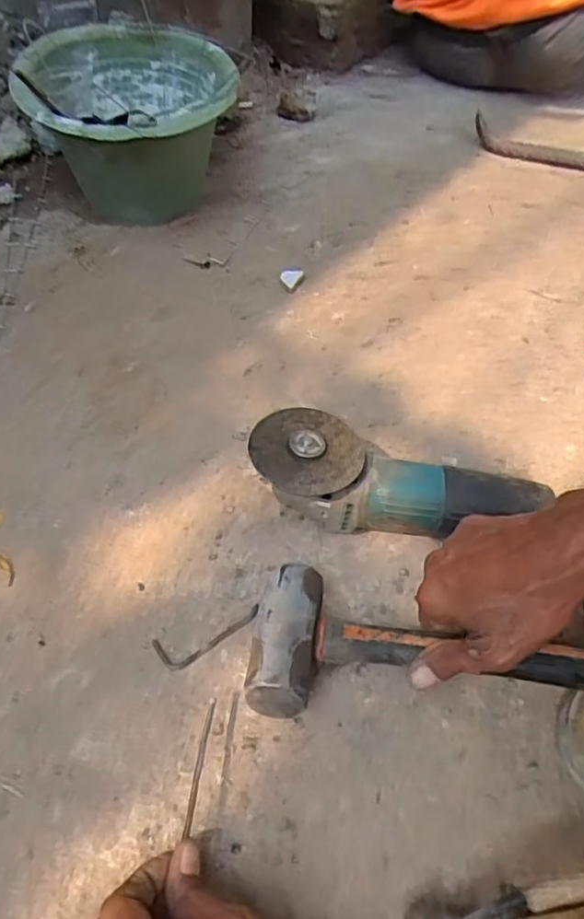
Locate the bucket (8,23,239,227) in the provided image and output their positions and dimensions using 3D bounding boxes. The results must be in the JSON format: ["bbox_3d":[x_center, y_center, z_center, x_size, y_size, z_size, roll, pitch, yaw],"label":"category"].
[{"bbox_3d":[-0.196,-0.401,0.767,0.244,0.166,0.258,0,54,-4],"label":"bucket"}]

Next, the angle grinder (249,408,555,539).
[{"bbox_3d":[0.088,0.034,0.524,0.252,0.090,0.090,14,55,6],"label":"angle grinder"}]

